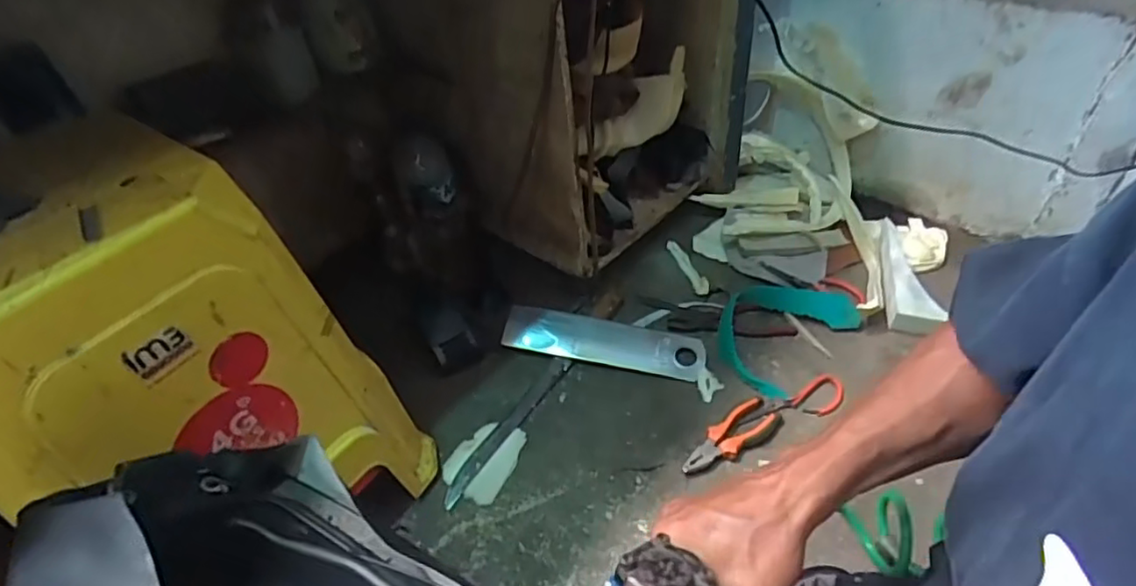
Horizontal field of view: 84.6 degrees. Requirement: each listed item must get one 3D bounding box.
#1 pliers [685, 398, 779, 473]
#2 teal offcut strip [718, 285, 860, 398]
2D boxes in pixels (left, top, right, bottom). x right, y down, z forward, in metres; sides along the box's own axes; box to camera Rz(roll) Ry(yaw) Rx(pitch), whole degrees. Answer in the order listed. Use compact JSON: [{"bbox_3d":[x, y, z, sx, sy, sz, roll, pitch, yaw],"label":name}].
[{"bbox_3d":[0.215,0.192,0.831,0.156,0.018,0.050,-27,48,-22],"label":"pliers"},{"bbox_3d":[0.320,0.052,0.947,0.173,0.043,0.224,29,52,30],"label":"teal offcut strip"}]

